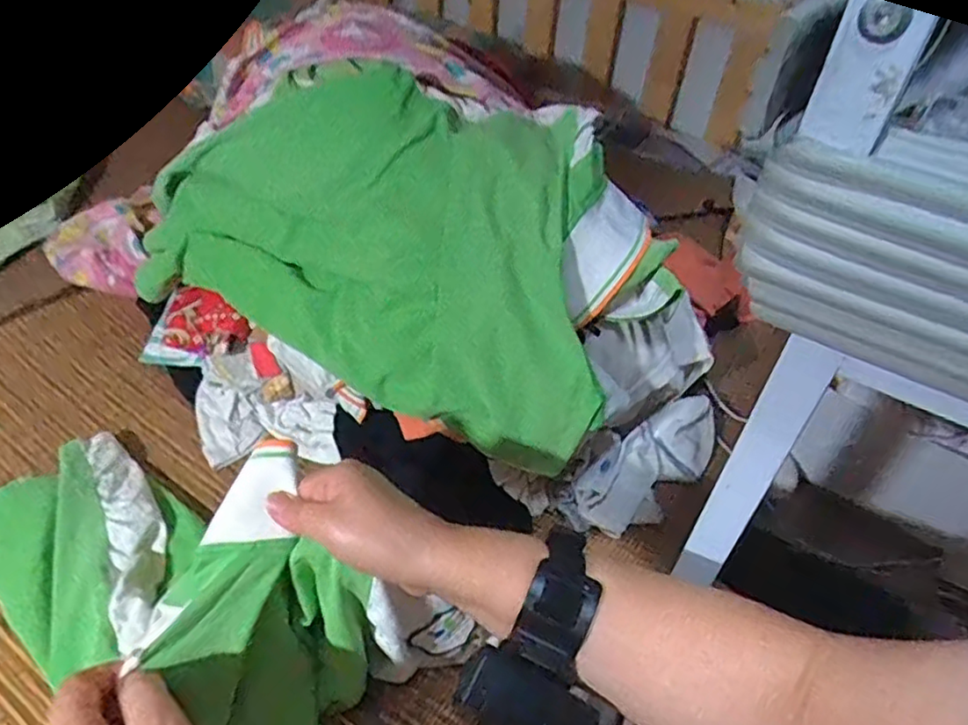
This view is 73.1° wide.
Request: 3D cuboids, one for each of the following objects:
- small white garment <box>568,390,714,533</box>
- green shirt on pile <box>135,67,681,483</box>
[{"bbox_3d":[0.160,0.093,0.621,0.076,0.045,0.169,37,50,28],"label":"small white garment"},{"bbox_3d":[-0.098,-0.118,0.591,0.488,0.211,0.178,21,44,14],"label":"green shirt on pile"}]

